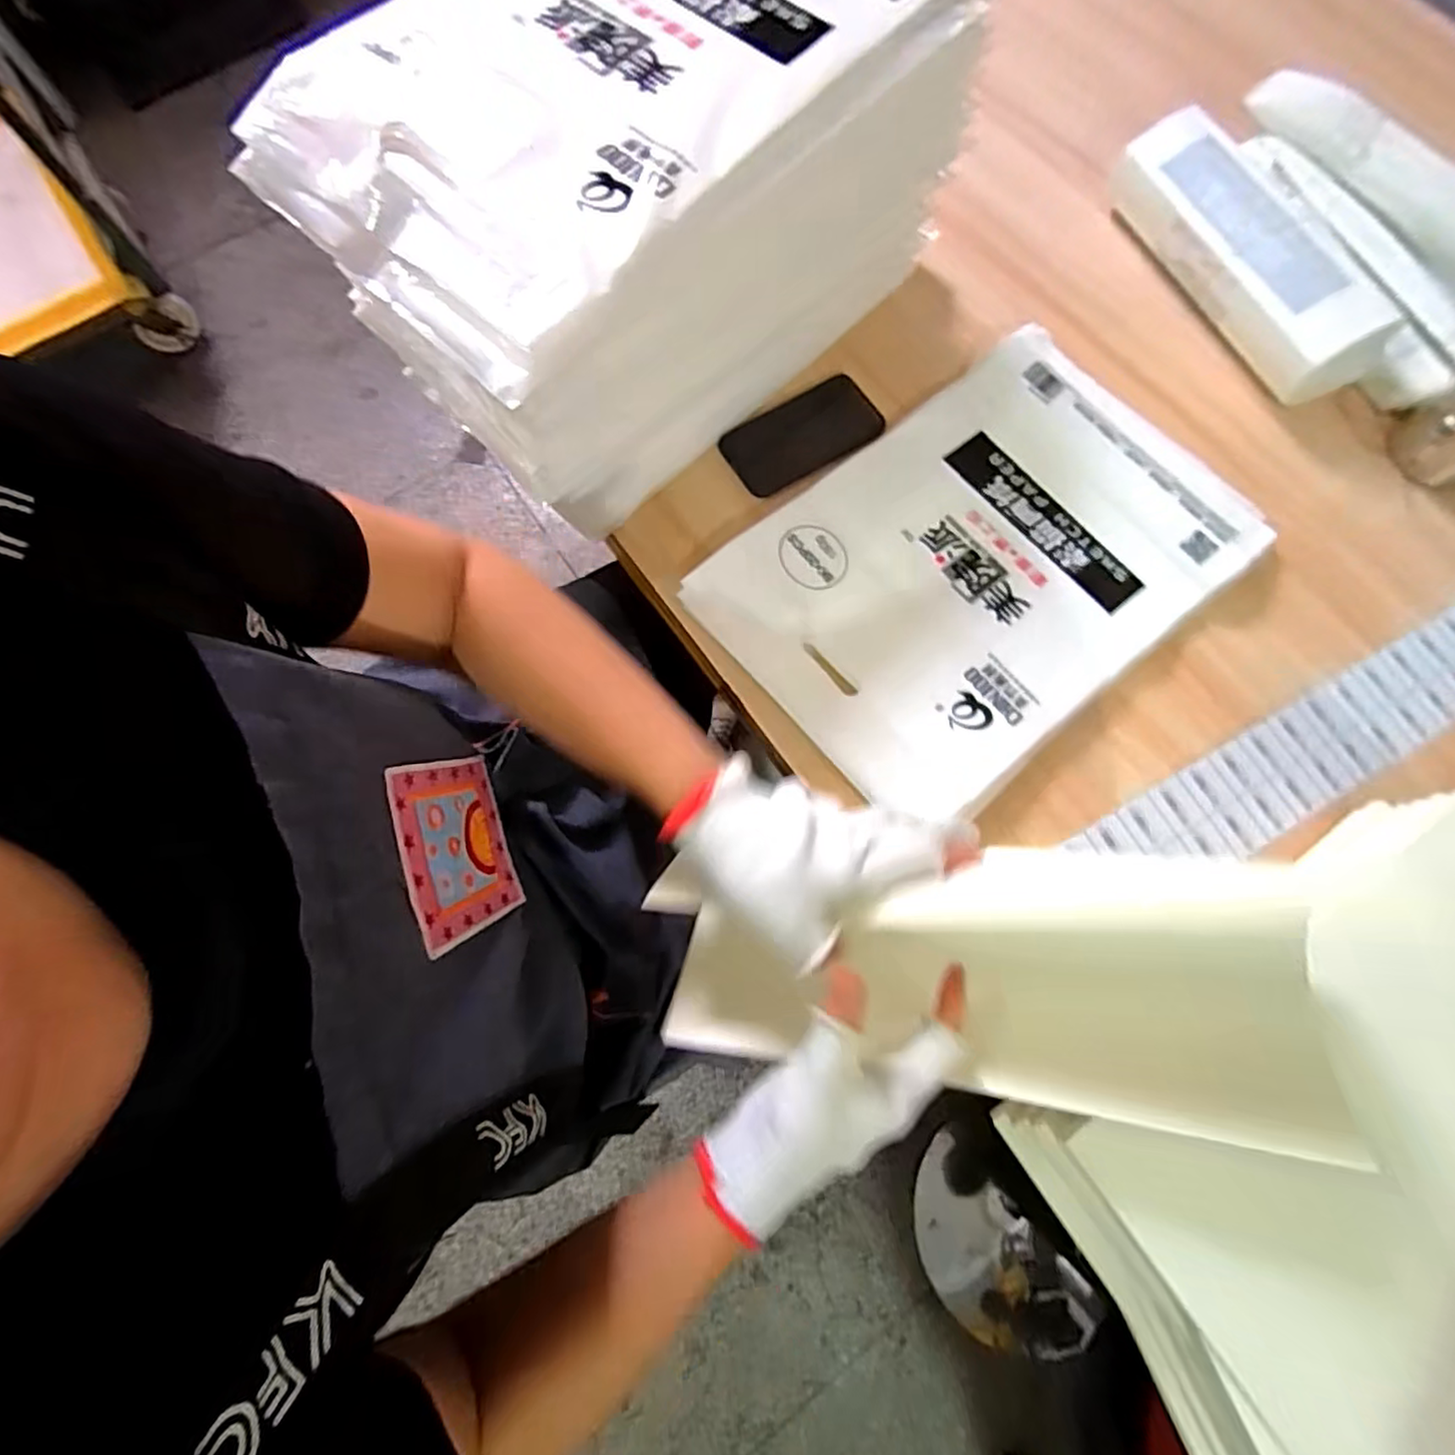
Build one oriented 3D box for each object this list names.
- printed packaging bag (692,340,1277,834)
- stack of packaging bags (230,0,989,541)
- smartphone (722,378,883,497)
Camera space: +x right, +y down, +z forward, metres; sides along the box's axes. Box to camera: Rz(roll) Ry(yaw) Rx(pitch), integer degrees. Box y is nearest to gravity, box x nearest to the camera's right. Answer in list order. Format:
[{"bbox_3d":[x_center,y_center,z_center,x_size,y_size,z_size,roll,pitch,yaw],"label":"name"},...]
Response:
[{"bbox_3d":[0.221,-0.146,0.570,0.440,0.033,0.294,-39,77,-10],"label":"printed packaging bag"},{"bbox_3d":[-0.075,-0.428,0.527,0.459,0.219,0.305,-44,78,-11],"label":"stack of packaging bags"},{"bbox_3d":[0.075,-0.282,0.618,0.154,0.016,0.077,-32,76,-8],"label":"smartphone"}]

